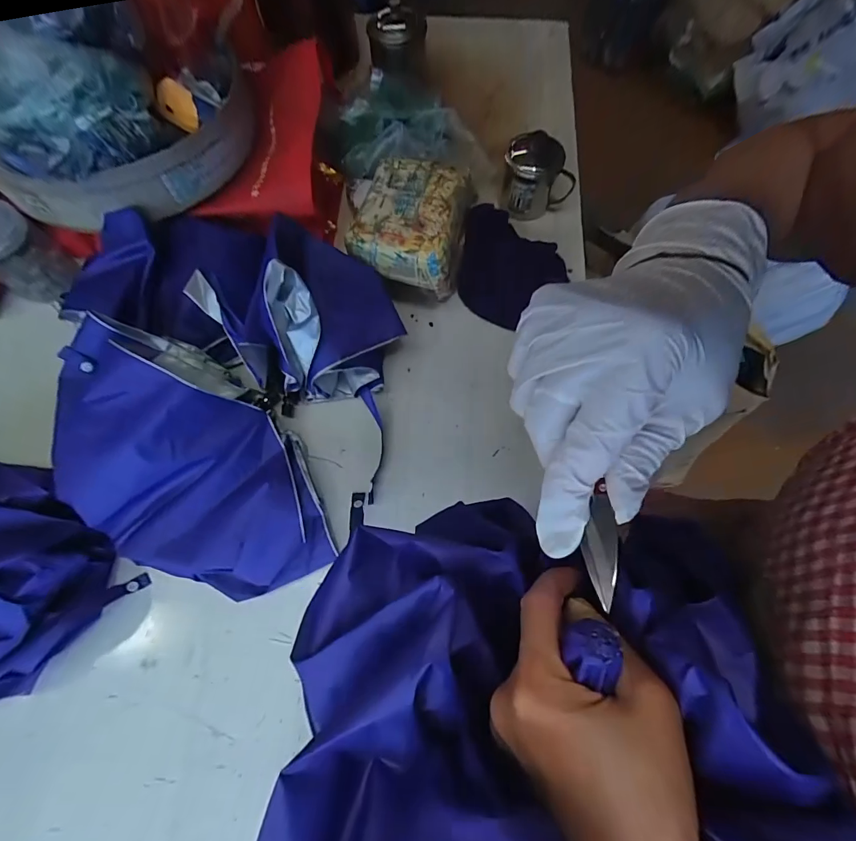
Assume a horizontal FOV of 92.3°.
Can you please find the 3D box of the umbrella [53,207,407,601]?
[{"bbox_3d":[-0.235,-0.038,0.453,0.362,0.160,0.384,0,70,0],"label":"umbrella"}]

